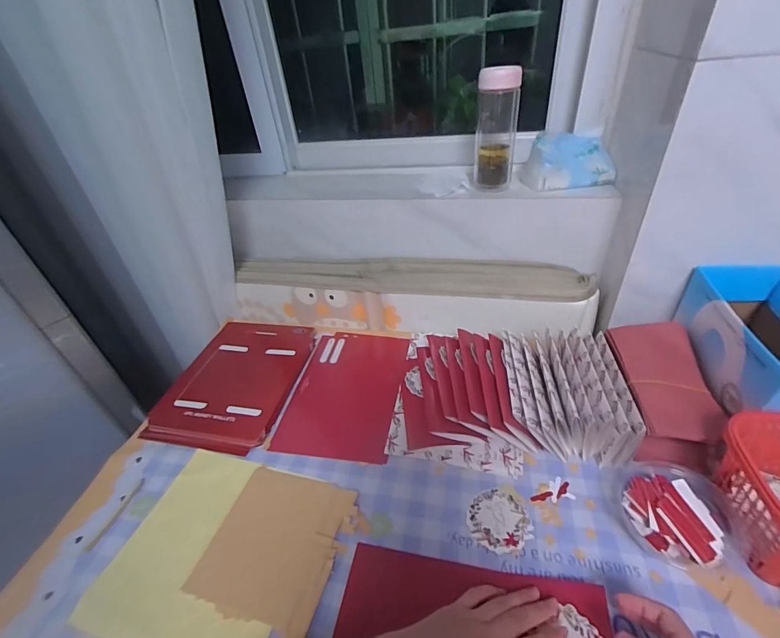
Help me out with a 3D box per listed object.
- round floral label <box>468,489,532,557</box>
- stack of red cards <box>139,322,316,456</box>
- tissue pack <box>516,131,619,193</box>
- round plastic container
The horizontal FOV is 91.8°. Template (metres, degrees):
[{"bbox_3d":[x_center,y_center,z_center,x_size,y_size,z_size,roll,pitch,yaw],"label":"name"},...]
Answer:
[{"bbox_3d":[0.128,0.236,0.448,0.069,0.004,0.068,-4,38,3],"label":"round floral label"},{"bbox_3d":[-0.260,0.097,0.659,0.202,0.022,0.287,2,39,11],"label":"stack of red cards"},{"bbox_3d":[0.307,-0.274,0.648,0.137,0.073,0.084,-2,38,6],"label":"tissue pack"},{"bbox_3d":[0.315,0.216,0.419,0.110,0.037,0.115,23,47,33],"label":"round plastic container"}]

